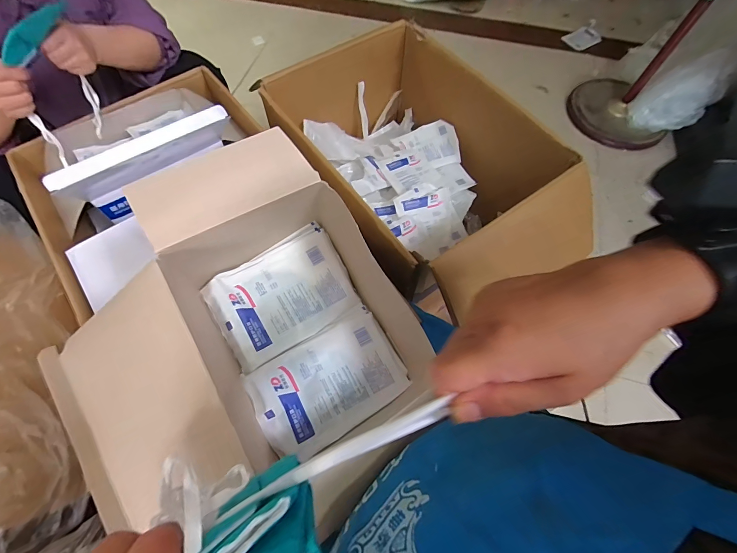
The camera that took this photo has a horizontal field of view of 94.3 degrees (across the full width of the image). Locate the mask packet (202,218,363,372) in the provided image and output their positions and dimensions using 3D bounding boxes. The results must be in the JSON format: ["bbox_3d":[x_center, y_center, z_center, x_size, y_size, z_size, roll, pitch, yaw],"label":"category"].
[{"bbox_3d":[-0.117,0.024,0.474,0.185,0.027,0.136,-30,83,-18],"label":"mask packet"}]

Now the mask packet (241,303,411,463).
[{"bbox_3d":[-0.048,0.135,0.444,0.188,0.032,0.126,-33,69,-15],"label":"mask packet"}]

